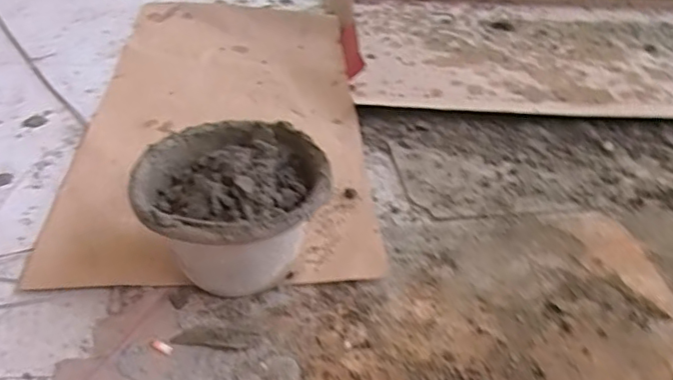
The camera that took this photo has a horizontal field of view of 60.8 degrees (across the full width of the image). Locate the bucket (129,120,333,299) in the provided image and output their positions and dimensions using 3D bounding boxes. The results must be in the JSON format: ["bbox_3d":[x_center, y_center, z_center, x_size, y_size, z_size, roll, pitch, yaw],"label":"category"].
[{"bbox_3d":[-0.141,0.031,0.794,0.238,0.177,0.235,2,40,-2],"label":"bucket"}]

